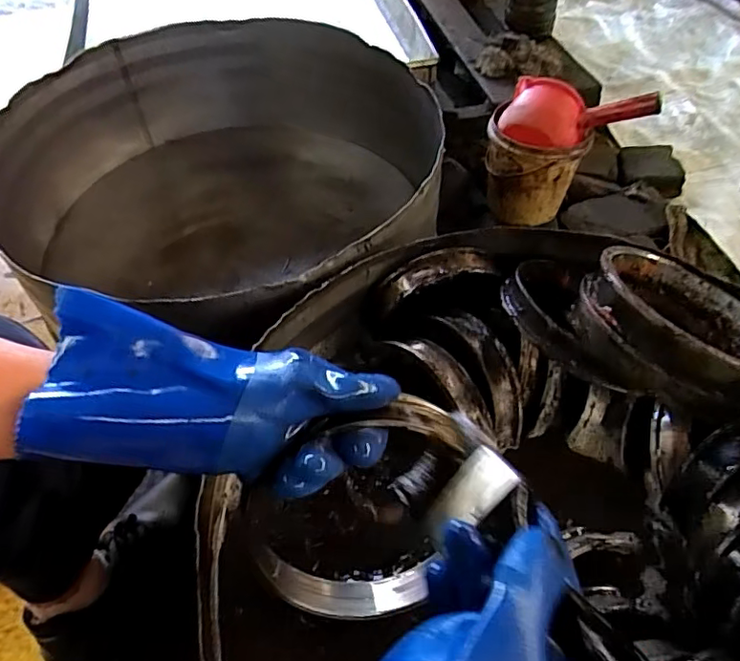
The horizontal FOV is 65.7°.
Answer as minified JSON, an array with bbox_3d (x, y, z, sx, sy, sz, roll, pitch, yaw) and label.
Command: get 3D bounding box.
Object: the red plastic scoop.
[{"bbox_3d":[0.336,-0.348,0.945,0.237,0.076,0.107,19,54,14],"label":"red plastic scoop"}]

